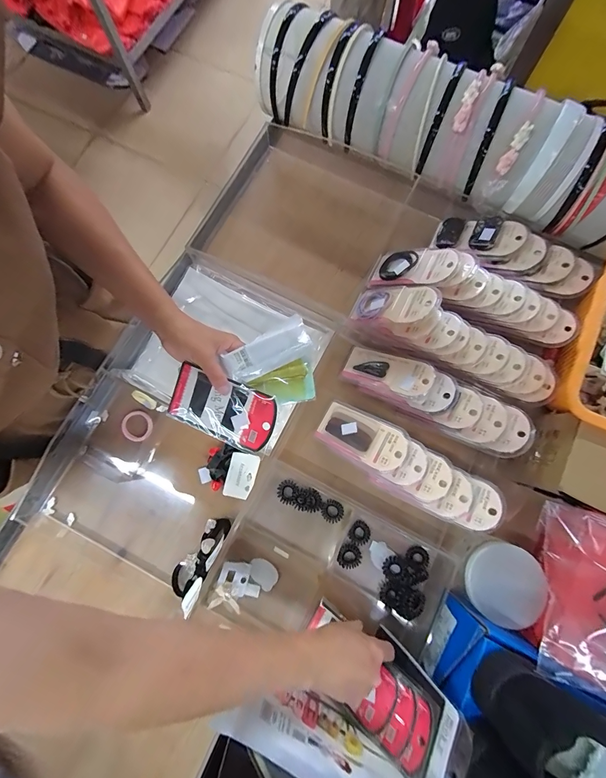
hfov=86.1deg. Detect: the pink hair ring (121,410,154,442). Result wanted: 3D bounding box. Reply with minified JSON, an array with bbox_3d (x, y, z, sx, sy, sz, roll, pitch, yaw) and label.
[{"bbox_3d":[-0.266,0.059,0.522,0.048,0.012,0.047,0,78,1],"label":"pink hair ring"}]

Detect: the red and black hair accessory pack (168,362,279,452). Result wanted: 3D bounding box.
[{"bbox_3d":[-0.100,0.025,0.404,0.137,0.005,0.073,22,99,10],"label":"red and black hair accessory pack"}]

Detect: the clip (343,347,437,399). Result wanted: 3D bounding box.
[{"bbox_3d":[0.129,-0.027,0.500,0.134,0.012,0.054,23,78,31],"label":"clip"}]

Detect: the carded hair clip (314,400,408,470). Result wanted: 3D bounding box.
[{"bbox_3d":[0.085,0.068,0.480,0.135,0.019,0.066,23,78,30],"label":"carded hair clip"}]

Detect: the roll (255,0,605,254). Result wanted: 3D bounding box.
[{"bbox_3d":[0.363,-0.313,0.476,0.973,0.107,0.108,27,80,6],"label":"roll"}]

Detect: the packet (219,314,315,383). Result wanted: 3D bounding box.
[{"bbox_3d":[-0.043,-0.043,0.395,0.108,0.010,0.056,-23,78,3],"label":"packet"}]

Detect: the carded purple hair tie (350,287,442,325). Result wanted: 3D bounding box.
[{"bbox_3d":[0.132,-0.128,0.486,0.128,0.016,0.071,25,77,43],"label":"carded purple hair tie"}]

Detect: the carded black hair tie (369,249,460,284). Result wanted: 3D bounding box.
[{"bbox_3d":[0.172,-0.197,0.516,0.137,0.025,0.065,17,76,41],"label":"carded black hair tie"}]

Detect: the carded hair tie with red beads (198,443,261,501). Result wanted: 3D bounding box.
[{"bbox_3d":[-0.115,0.127,0.503,0.082,0.018,0.070,20,79,5],"label":"carded hair tie with red beads"}]

